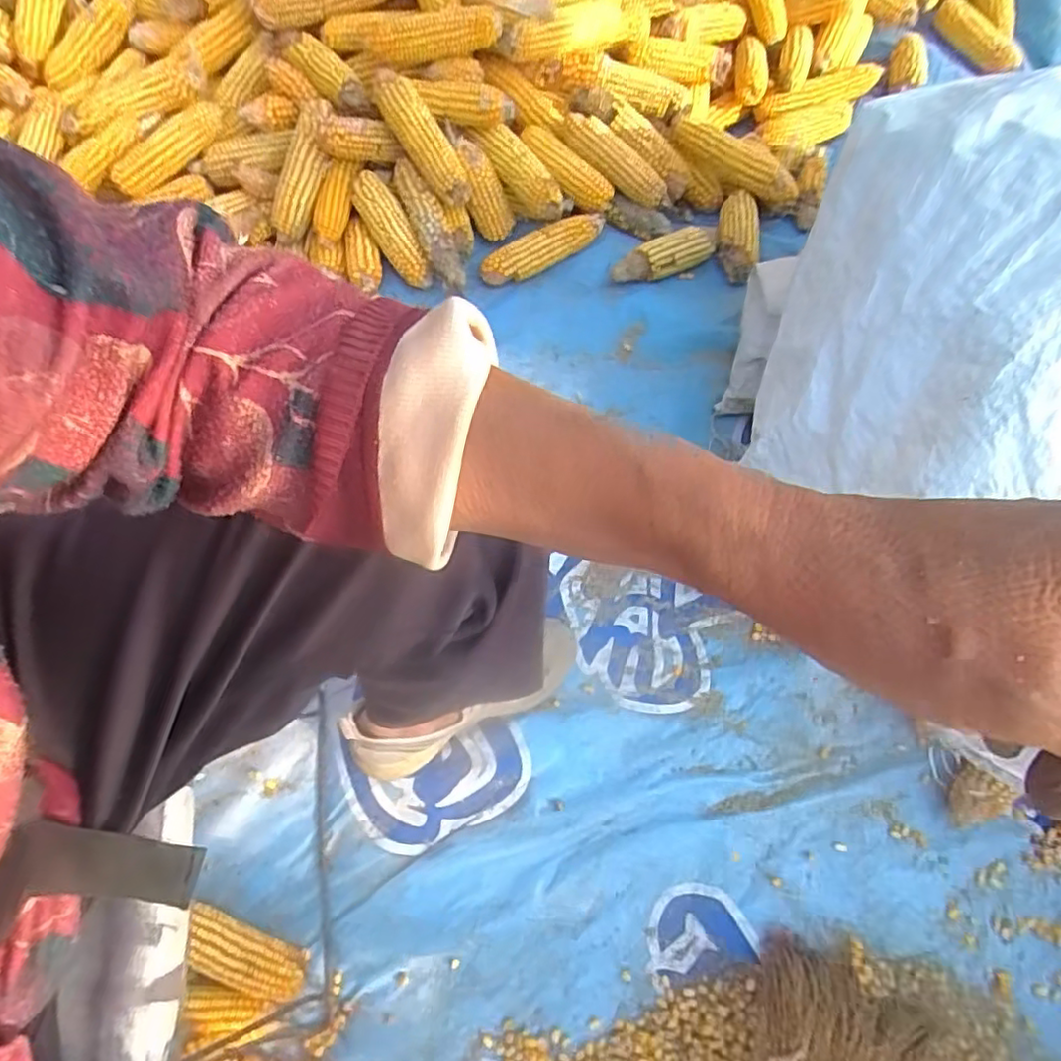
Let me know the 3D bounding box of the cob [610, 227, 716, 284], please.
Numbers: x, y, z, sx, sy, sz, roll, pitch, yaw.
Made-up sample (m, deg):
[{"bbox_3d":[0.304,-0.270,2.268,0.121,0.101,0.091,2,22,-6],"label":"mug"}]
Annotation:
[{"bbox_3d":[0.174,-0.354,0.812,0.149,0.047,0.052,-31,74,-10],"label":"cob"}]

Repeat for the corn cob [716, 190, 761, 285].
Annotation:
[{"bbox_3d":[0.270,-0.381,0.817,0.063,0.040,0.129,17,72,5],"label":"corn cob"}]

